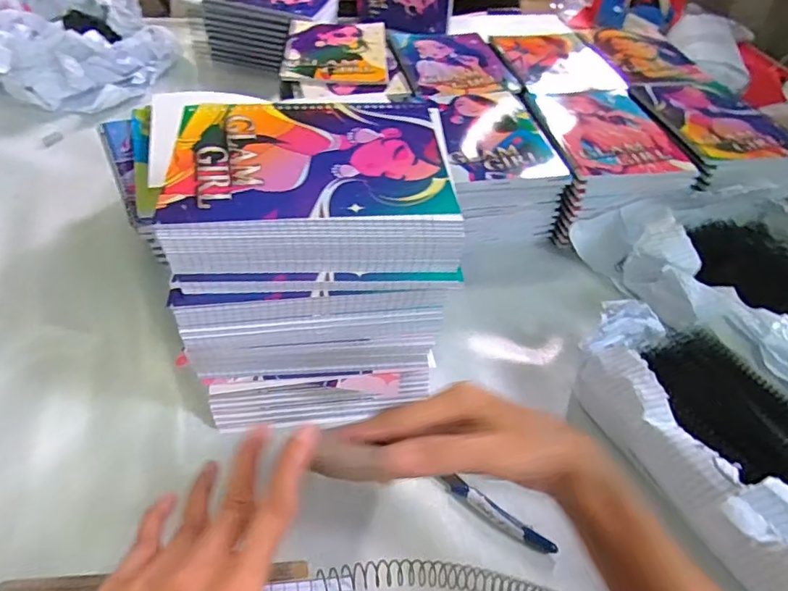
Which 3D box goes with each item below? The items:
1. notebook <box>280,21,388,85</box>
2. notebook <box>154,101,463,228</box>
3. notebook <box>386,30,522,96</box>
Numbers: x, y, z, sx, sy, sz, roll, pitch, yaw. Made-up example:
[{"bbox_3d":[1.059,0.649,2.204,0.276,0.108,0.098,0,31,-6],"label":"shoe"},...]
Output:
[{"bbox_3d":[-0.086,-0.369,0.784,0.146,0.009,0.199,1,46,-6],"label":"notebook"},{"bbox_3d":[-0.058,-0.100,0.382,0.196,0.011,0.145,0,46,-7],"label":"notebook"},{"bbox_3d":[0.083,-0.358,0.788,0.155,0.010,0.216,-5,47,-12],"label":"notebook"}]

